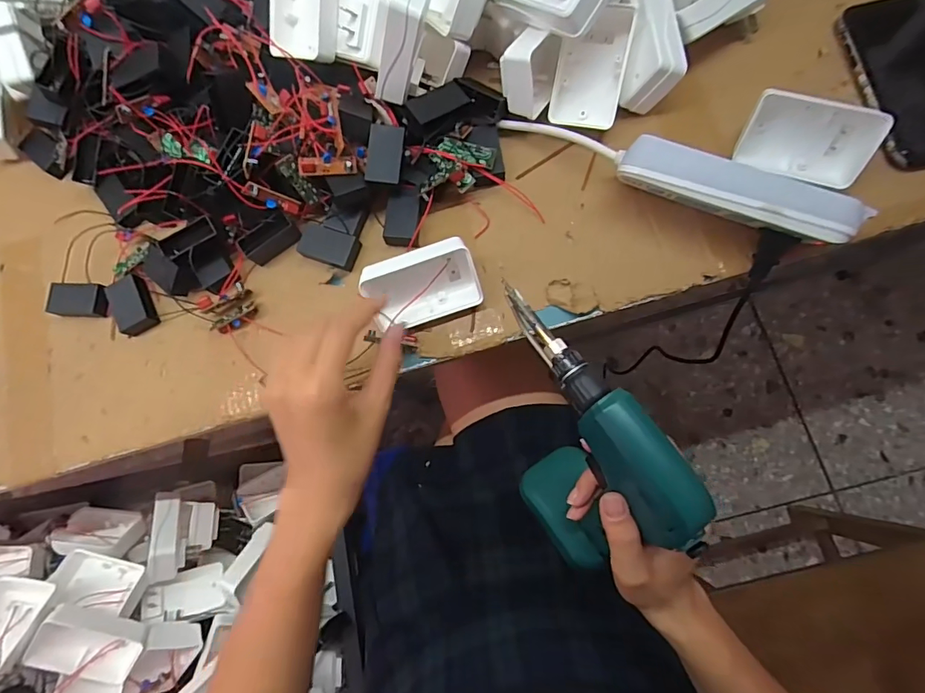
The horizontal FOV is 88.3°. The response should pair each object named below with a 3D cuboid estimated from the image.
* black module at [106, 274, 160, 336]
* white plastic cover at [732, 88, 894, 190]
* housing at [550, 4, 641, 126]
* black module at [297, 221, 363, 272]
[{"bbox_3d":[-0.299,-0.037,0.433,0.031,0.011,0.048,-28,77,0],"label":"black module"},{"bbox_3d":[0.266,-0.161,0.372,0.087,0.057,0.021,16,48,8],"label":"white plastic cover"},{"bbox_3d":[0.109,-0.234,0.402,0.056,0.026,0.090,14,105,19],"label":"housing"},{"bbox_3d":[-0.120,-0.089,0.425,0.051,0.018,0.031,15,80,9],"label":"black module"}]

